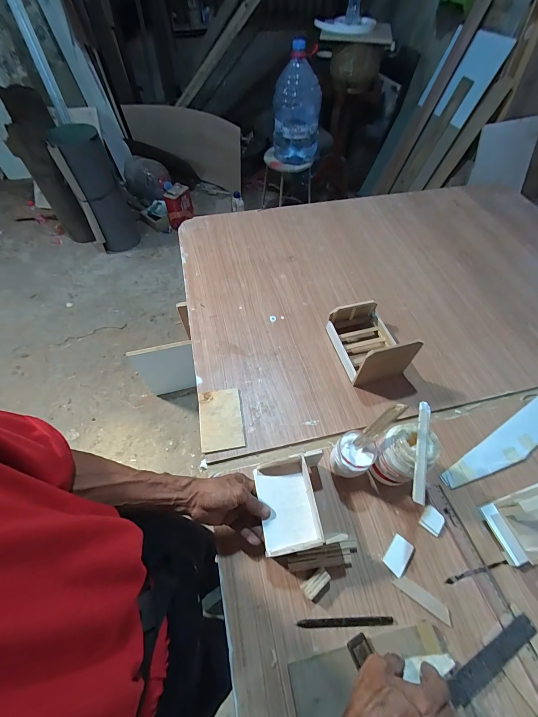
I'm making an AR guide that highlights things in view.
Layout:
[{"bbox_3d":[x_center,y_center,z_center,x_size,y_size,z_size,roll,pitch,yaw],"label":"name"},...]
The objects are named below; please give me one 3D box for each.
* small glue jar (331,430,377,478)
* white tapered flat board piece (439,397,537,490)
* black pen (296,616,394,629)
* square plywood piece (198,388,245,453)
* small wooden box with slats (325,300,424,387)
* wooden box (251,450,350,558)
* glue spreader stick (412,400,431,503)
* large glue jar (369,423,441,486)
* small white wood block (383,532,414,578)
[{"bbox_3d":[0.140,0.171,0.510,0.062,0.090,0.059,0,57,-1],"label":"small glue jar"},{"bbox_3d":[0.458,0.169,0.567,0.308,0.007,0.063,-27,62,-17],"label":"white tapered flat board piece"},{"bbox_3d":[0.110,0.378,0.423,0.135,0.004,0.011,-1,57,-2],"label":"black pen"},{"bbox_3d":[-0.096,0.120,0.587,0.080,0.010,0.121,-8,58,-6],"label":"square plywood piece"},{"bbox_3d":[0.217,-0.050,0.633,0.128,0.119,0.164,-16,59,-11],"label":"small wooden box with slats"},{"bbox_3d":[0.040,0.218,0.450,0.108,0.031,0.124,-9,58,-7],"label":"wooden box"},{"bbox_3d":[0.222,0.131,0.426,0.018,0.005,0.148,20,61,2],"label":"glue spreader stick"},{"bbox_3d":[0.217,0.163,0.490,0.079,0.135,0.069,37,64,20],"label":"large glue jar"},{"bbox_3d":[0.207,0.314,0.471,0.033,0.004,0.052,36,64,20],"label":"small white wood block"}]

